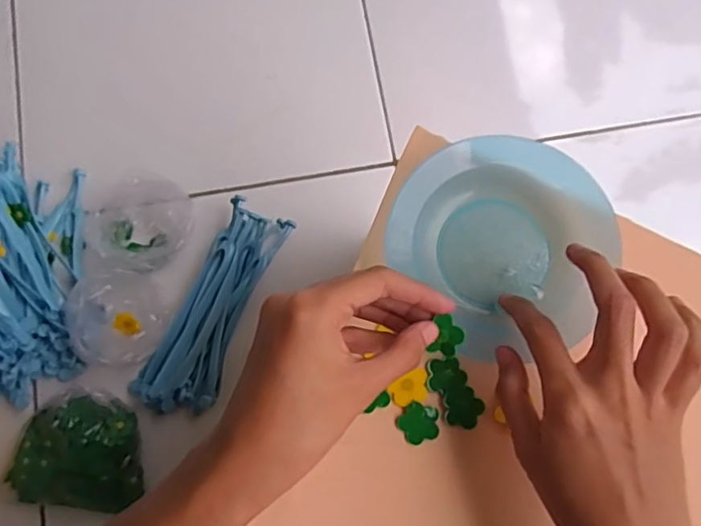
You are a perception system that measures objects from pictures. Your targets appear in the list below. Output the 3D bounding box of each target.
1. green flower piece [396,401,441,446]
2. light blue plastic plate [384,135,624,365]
[{"bbox_3d":[0.040,0.090,0.324,0.023,0.004,0.022,0,78,0],"label":"green flower piece"},{"bbox_3d":[0.093,-0.009,0.338,0.114,0.033,0.132,-40,81,-8],"label":"light blue plastic plate"}]

